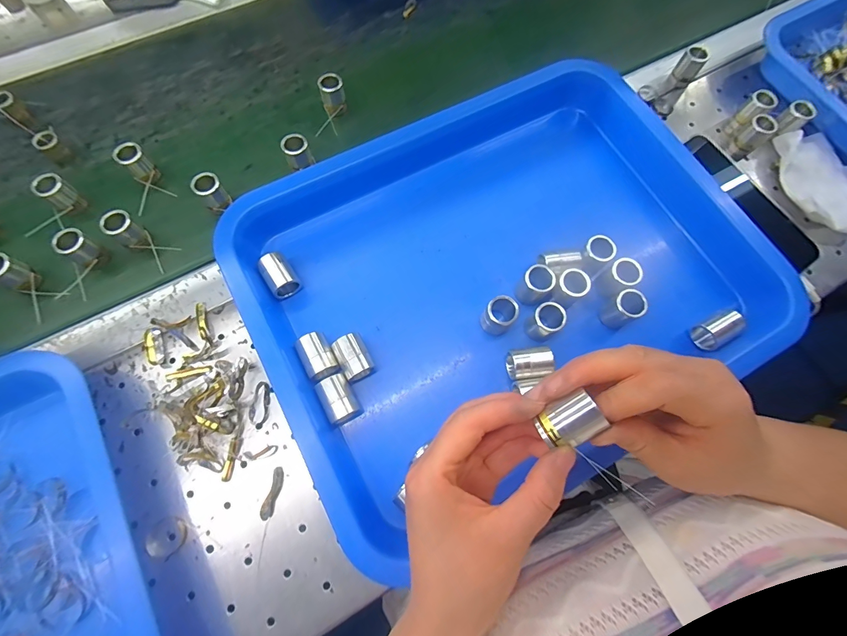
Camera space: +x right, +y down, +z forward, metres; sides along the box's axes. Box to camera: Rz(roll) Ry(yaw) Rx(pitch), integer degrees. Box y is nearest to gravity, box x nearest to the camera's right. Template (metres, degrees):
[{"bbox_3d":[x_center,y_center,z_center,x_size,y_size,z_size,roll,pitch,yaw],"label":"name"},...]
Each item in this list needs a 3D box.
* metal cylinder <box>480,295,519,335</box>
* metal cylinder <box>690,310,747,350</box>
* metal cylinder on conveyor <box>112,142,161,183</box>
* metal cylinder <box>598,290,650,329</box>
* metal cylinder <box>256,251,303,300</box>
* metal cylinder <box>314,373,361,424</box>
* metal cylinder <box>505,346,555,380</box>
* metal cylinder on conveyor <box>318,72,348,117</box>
[{"bbox_3d":[0.058,-0.001,0.291,0.023,0.034,0.020,29,71,11],"label":"metal cylinder"},{"bbox_3d":[0.234,0.010,0.298,0.028,0.026,0.020,-27,70,-11],"label":"metal cylinder"},{"bbox_3d":[-0.254,-0.136,0.334,0.021,0.030,0.021,0,68,0],"label":"metal cylinder on conveyor"},{"bbox_3d":[0.156,-0.006,0.295,0.021,0.032,0.022,-29,71,-11],"label":"metal cylinder"},{"bbox_3d":[-0.114,-0.033,0.298,0.022,0.020,0.034,-33,72,-13],"label":"metal cylinder"},{"bbox_3d":[-0.061,0.059,0.272,0.022,0.020,0.032,-31,71,-12],"label":"metal cylinder"},{"bbox_3d":[0.080,0.035,0.282,0.032,0.024,0.021,-8,68,-3],"label":"metal cylinder"},{"bbox_3d":[-0.089,-0.219,0.368,0.022,0.028,0.022,-13,68,-5],"label":"metal cylinder on conveyor"}]

